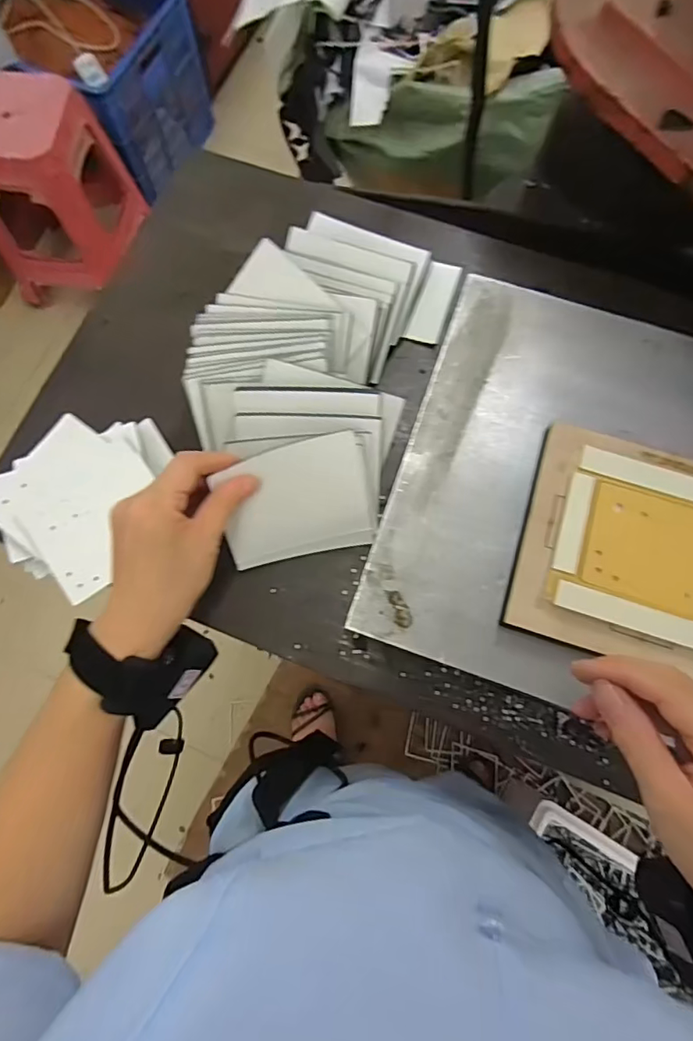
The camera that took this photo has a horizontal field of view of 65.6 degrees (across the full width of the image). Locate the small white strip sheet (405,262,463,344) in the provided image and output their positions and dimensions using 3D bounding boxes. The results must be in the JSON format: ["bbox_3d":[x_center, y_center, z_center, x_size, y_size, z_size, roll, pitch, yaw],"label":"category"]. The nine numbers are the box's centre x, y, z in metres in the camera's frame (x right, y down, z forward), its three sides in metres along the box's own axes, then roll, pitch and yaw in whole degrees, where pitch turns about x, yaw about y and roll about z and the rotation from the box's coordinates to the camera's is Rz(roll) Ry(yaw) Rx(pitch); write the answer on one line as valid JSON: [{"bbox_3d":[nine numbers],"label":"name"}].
[{"bbox_3d":[0.079,-0.197,0.486,0.029,0.005,0.082,19,76,6],"label":"small white strip sheet"}]

